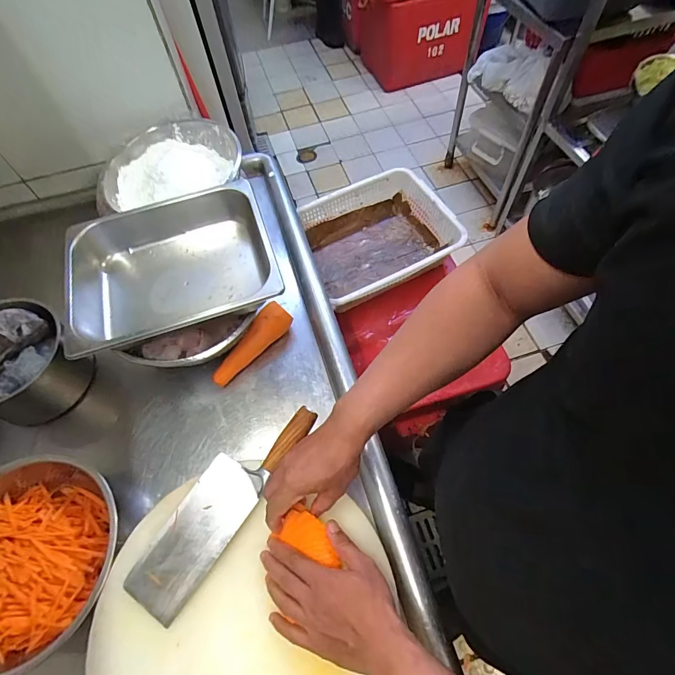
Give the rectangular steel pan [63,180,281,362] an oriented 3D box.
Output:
[{"bbox_3d":[-0.266,-0.110,0.634,0.303,0.086,0.260,-19,61,-8],"label":"rectangular steel pan"}]

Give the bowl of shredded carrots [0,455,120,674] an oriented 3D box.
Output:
[{"bbox_3d":[-0.419,0.294,0.516,0.225,0.073,0.240,-17,61,-6],"label":"bowl of shredded carrots"}]

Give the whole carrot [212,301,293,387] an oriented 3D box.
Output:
[{"bbox_3d":[-0.152,0.014,0.682,0.039,0.047,0.169,39,82,21],"label":"whole carrot"}]

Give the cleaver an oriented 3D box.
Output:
[{"bbox_3d":[-0.149,0.207,0.509,0.081,0.037,0.295,32,67,19],"label":"cleaver"}]

